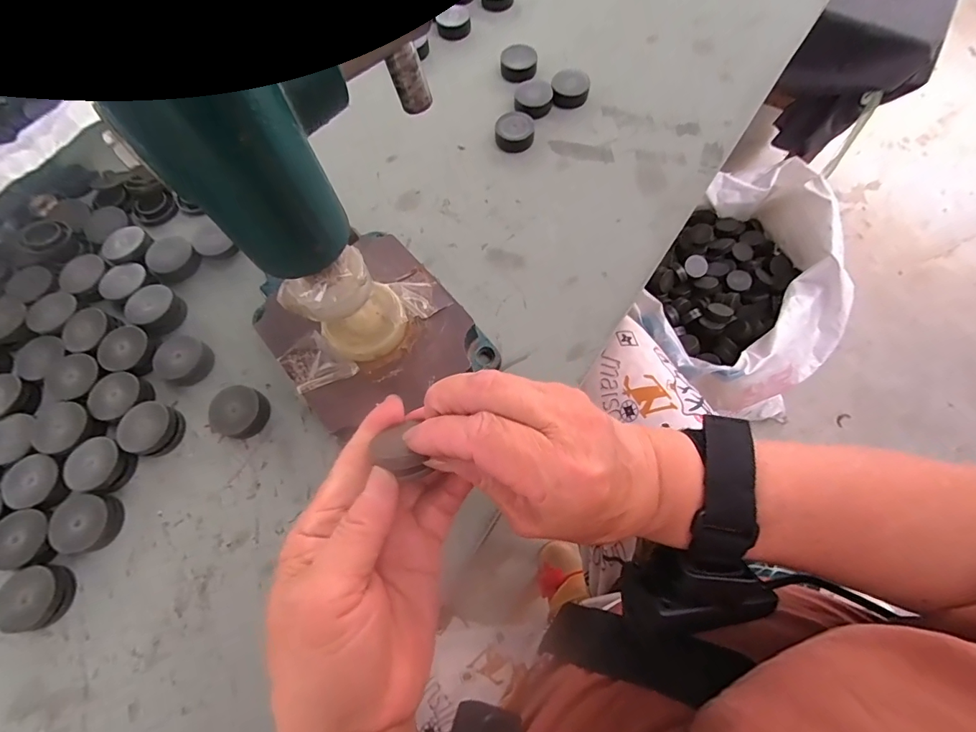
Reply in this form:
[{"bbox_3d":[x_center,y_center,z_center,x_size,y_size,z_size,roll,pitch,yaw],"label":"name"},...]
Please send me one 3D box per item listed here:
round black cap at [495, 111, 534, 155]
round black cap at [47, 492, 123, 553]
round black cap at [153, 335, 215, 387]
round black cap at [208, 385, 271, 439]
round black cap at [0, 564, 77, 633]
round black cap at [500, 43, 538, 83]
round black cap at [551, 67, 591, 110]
[{"bbox_3d":[0.022,-0.197,0.364,0.032,0.014,0.029,-17,69,-5],"label":"round black cap"},{"bbox_3d":[-0.243,0.095,0.262,0.032,0.012,0.032,0,68,1],"label":"round black cap"},{"bbox_3d":[-0.210,-0.004,0.298,0.037,0.009,0.033,26,71,11],"label":"round black cap"},{"bbox_3d":[-0.162,0.030,0.283,0.031,0.016,0.031,-2,68,1],"label":"round black cap"},{"bbox_3d":[-0.260,0.133,0.248,0.033,0.014,0.033,0,68,1],"label":"round black cap"},{"bbox_3d":[0.028,-0.274,0.393,0.032,0.016,0.033,0,68,1],"label":"round black cap"},{"bbox_3d":[0.072,-0.241,0.377,0.032,0.014,0.031,0,68,1],"label":"round black cap"}]

